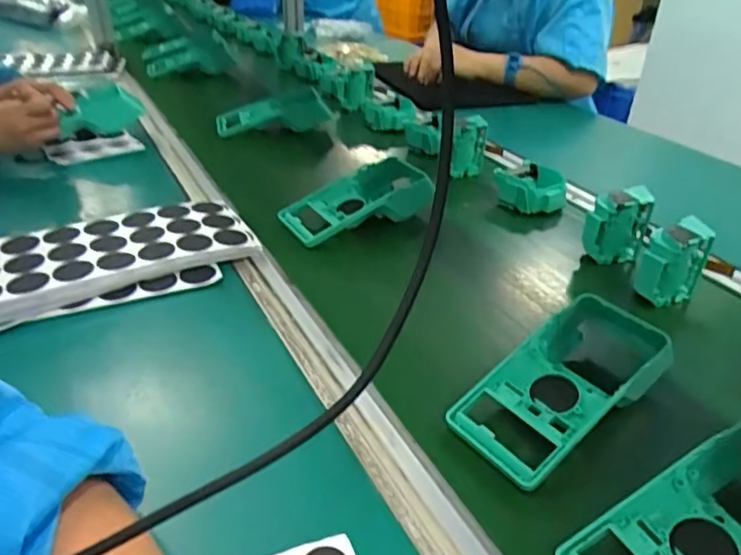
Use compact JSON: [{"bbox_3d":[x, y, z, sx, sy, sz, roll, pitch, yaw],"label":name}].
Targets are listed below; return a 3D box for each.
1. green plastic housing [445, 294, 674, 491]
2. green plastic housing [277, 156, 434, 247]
[{"bbox_3d":[0.148,0.078,0.441,0.175,0.053,0.086,-21,39,-32],"label":"green plastic housing"},{"bbox_3d":[-0.021,-0.093,0.692,0.171,0.059,0.090,-23,41,-32],"label":"green plastic housing"}]

